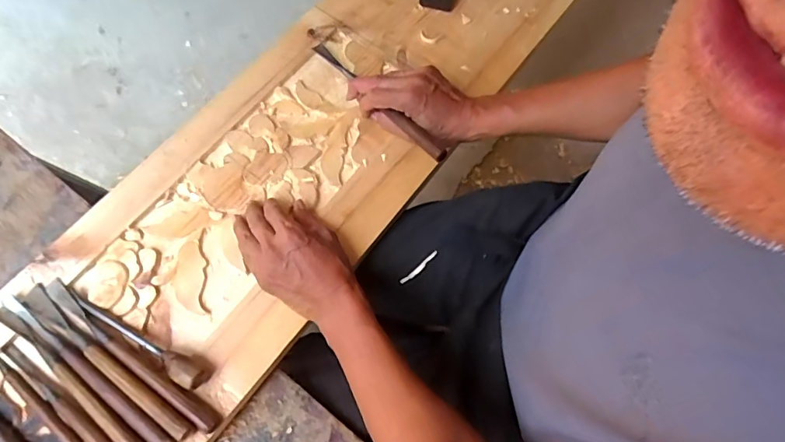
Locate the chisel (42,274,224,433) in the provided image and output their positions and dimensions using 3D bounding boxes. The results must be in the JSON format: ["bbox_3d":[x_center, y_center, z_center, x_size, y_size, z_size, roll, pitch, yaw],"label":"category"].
[{"bbox_3d":[-0.291,0.143,0.523,0.257,0.016,0.020,34,72,11],"label":"chisel"}]

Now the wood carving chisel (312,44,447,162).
[{"bbox_3d":[-0.024,-0.164,0.630,0.024,0.021,0.264,-35,61,-14],"label":"wood carving chisel"}]

